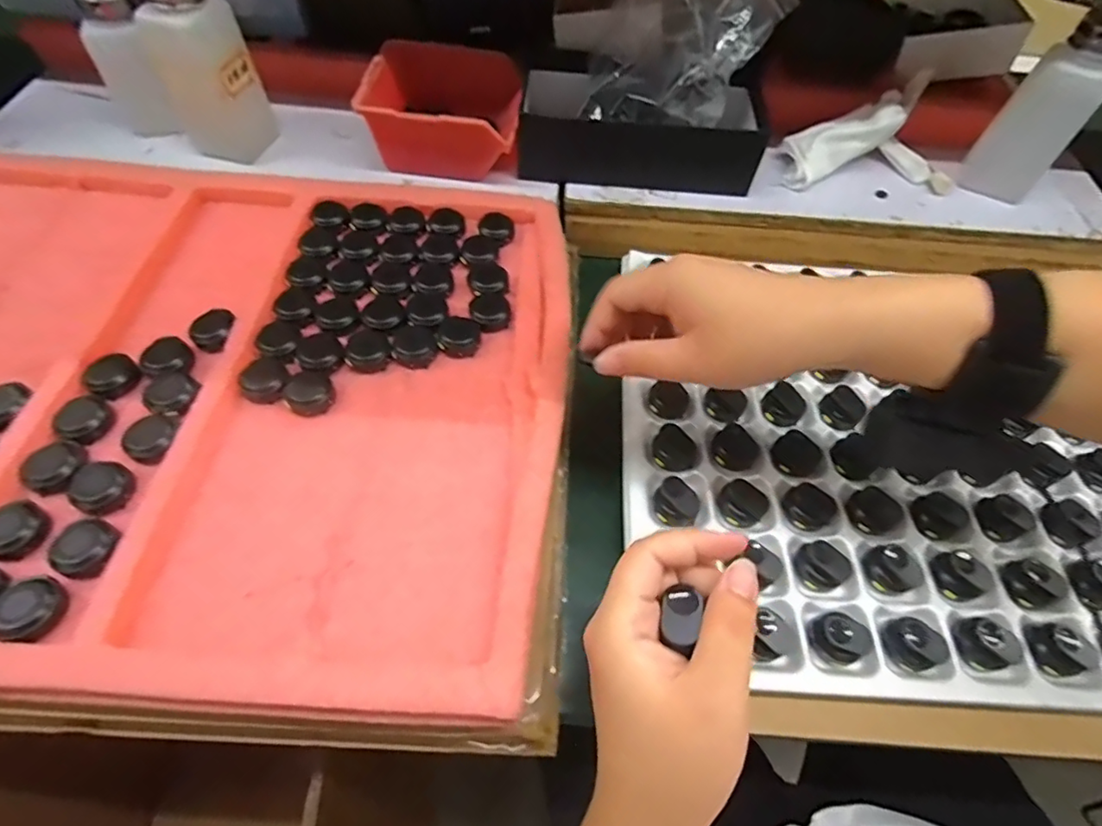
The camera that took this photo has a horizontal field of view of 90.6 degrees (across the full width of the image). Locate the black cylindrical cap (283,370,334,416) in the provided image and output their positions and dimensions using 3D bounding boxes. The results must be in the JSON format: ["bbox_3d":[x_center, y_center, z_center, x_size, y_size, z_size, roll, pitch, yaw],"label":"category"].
[{"bbox_3d":[-0.154,-0.013,0.348,0.028,0.013,0.030,1,57,-1],"label":"black cylindrical cap"}]

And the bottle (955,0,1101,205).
[{"bbox_3d":[0.412,-0.252,0.452,0.059,0.156,0.048,39,64,21],"label":"bottle"}]

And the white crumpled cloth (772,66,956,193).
[{"bbox_3d":[0.291,-0.240,0.493,0.152,0.071,0.057,0,57,-2],"label":"white crumpled cloth"}]

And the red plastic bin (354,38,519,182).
[{"bbox_3d":[-0.090,-0.255,0.472,0.121,0.076,0.102,4,57,1],"label":"red plastic bin"}]

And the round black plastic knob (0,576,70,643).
[{"bbox_3d":[-0.252,0.094,0.264,0.034,0.006,0.029,25,60,14],"label":"round black plastic knob"}]

